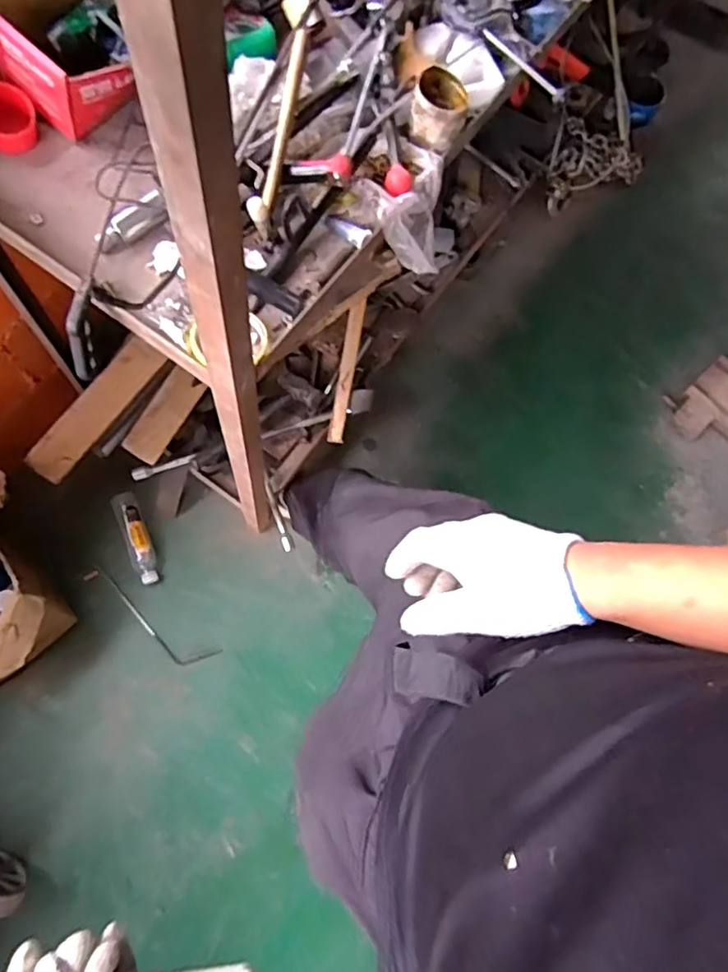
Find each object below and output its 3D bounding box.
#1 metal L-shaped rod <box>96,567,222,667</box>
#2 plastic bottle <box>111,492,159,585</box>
[{"bbox_3d":[-0.475,0.303,1.332,0.329,0.009,0.074,33,72,2],"label":"metal L-shaped rod"},{"bbox_3d":[-0.511,0.122,1.358,0.059,0.059,0.204,-19,76,-11],"label":"plastic bottle"}]

